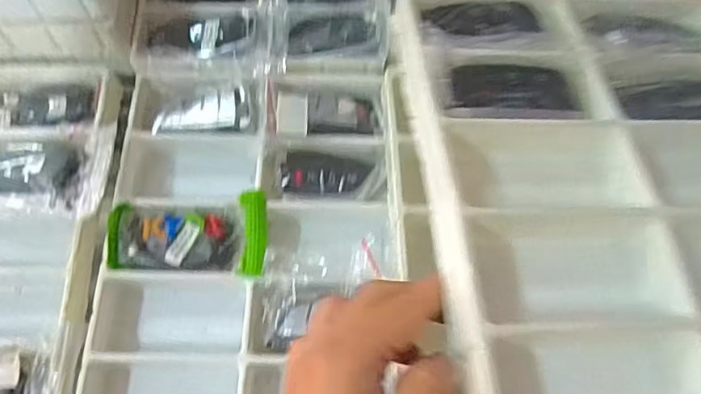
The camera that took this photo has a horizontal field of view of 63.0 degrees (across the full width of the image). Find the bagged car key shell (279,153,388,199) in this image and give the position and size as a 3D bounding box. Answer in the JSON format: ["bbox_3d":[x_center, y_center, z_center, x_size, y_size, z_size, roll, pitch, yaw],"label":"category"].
[{"bbox_3d":[-0.010,-0.014,0.365,0.065,0.010,0.026,3,67,0],"label":"bagged car key shell"}]

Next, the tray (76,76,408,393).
[{"bbox_3d":[-0.058,0.030,0.343,0.171,0.035,0.227,1,67,-1],"label":"tray"}]

